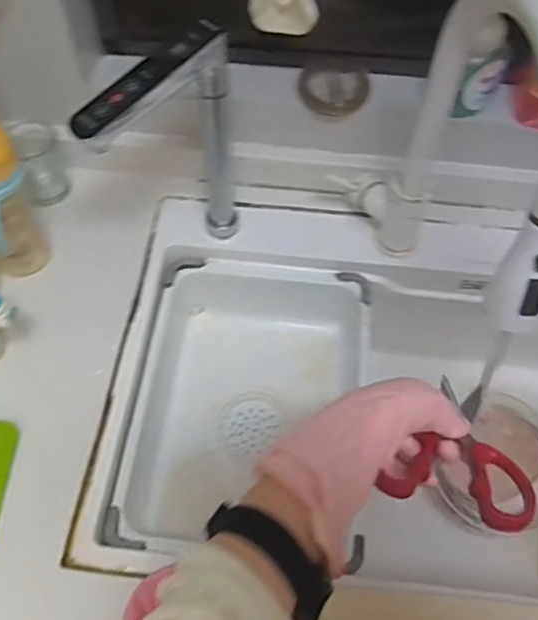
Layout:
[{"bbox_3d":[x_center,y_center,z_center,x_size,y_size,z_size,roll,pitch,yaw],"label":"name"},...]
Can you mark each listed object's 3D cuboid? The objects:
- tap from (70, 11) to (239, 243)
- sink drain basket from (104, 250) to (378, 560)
[{"bbox_3d":[-0.104,-0.145,0.643,0.160,0.271,0.035,-35,65,-21],"label":"tap"},{"bbox_3d":[-0.025,0.116,0.737,0.249,0.130,0.352,6,58,2],"label":"sink drain basket"}]

